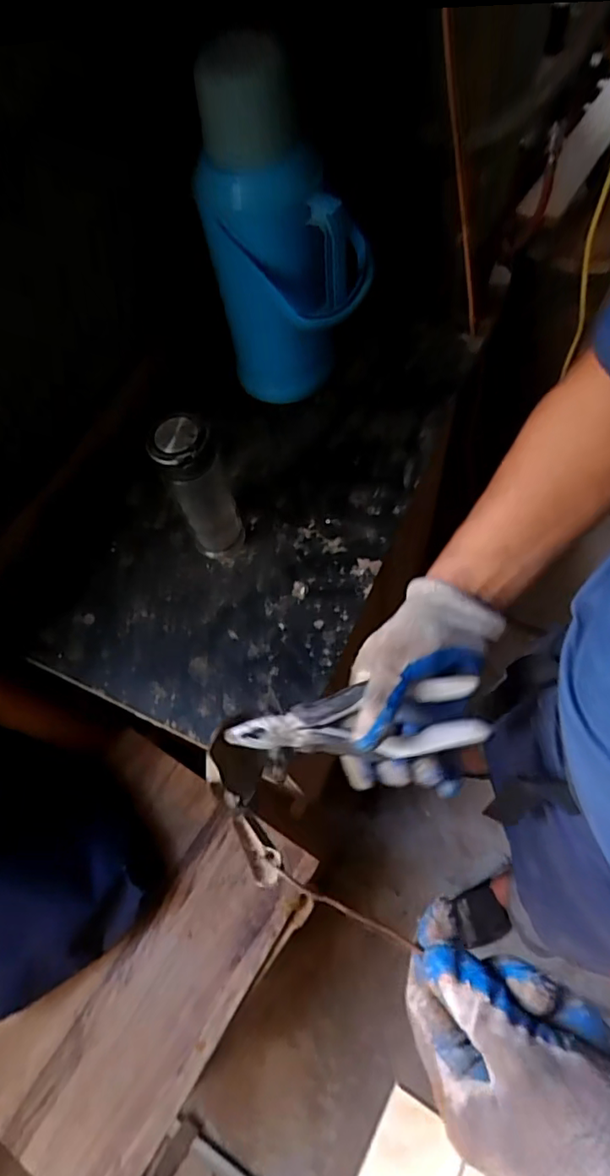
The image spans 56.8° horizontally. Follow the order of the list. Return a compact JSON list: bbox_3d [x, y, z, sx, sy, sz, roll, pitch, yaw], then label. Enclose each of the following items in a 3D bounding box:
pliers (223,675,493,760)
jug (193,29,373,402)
[{"bbox_3d":[0.036,0.102,0.430,0.194,0.027,0.044,-6,60,13],"label":"pliers"},{"bbox_3d":[-0.018,-0.382,0.646,0.156,0.396,0.150,-2,64,4],"label":"jug"}]

